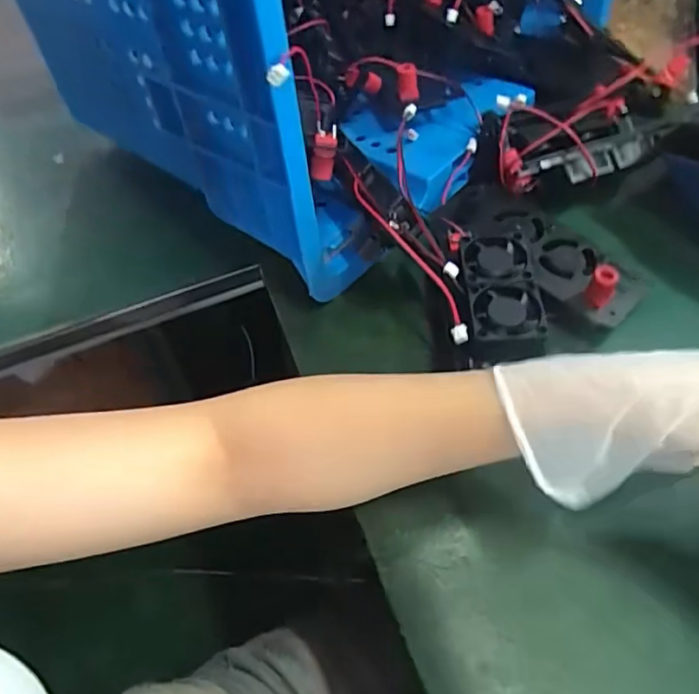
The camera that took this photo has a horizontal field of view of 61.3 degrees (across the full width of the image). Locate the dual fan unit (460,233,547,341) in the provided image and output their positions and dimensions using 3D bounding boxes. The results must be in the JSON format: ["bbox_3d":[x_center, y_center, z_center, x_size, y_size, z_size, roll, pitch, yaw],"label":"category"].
[{"bbox_3d":[0.089,-0.032,0.351,0.041,0.022,0.079,-1,52,1],"label":"dual fan unit"}]

